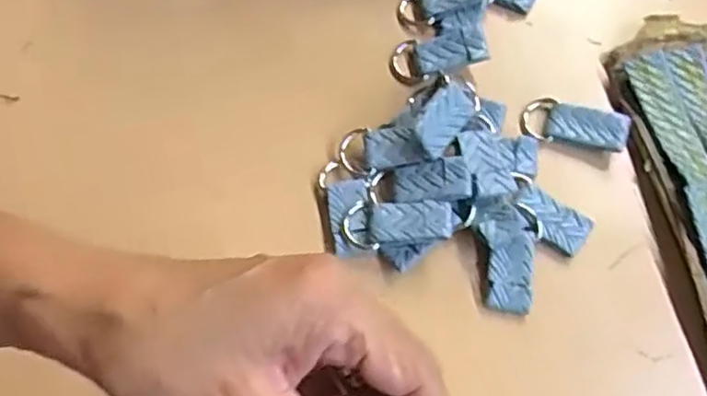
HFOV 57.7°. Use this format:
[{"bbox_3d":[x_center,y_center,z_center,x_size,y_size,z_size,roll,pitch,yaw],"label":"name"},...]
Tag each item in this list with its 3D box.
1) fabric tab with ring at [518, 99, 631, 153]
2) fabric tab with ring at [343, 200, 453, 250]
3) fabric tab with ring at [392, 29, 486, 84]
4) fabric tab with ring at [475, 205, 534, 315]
[{"bbox_3d":[0.110,-0.037,0.319,0.049,0.009,0.023,17,68,9],"label":"fabric tab with ring"},{"bbox_3d":[0.020,0.012,0.296,0.048,0.012,0.021,-2,66,1],"label":"fabric tab with ring"},{"bbox_3d":[0.044,-0.075,0.336,0.050,0.007,0.024,-11,65,14],"label":"fabric tab with ring"},{"bbox_3d":[0.070,0.029,0.291,0.024,0.004,0.045,-1,80,1],"label":"fabric tab with ring"}]

